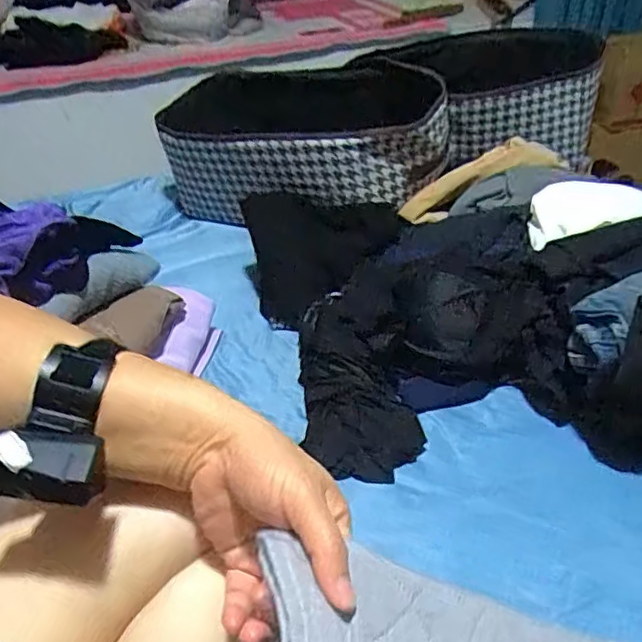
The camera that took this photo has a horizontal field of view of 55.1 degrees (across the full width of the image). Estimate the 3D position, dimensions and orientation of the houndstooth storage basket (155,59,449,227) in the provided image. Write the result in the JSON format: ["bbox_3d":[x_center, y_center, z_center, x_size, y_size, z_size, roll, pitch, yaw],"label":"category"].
[{"bbox_3d":[-0.022,-0.299,1.064,0.481,0.189,0.310,14,40,22],"label":"houndstooth storage basket"}]

